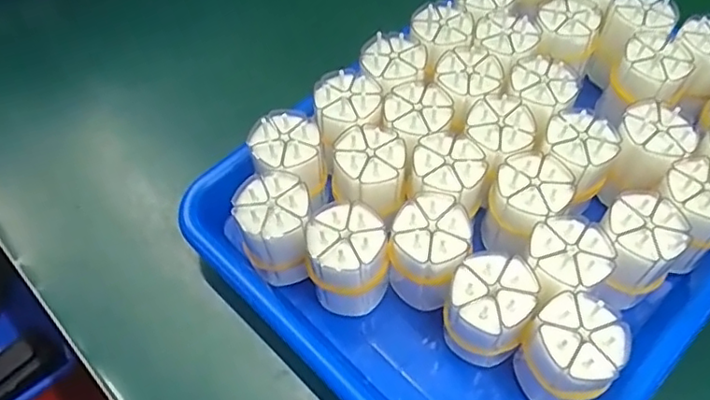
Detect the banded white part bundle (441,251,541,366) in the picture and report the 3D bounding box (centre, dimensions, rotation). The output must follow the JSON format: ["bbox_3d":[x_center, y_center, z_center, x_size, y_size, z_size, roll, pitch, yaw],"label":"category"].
[{"bbox_3d":[0.064,0.055,0.297,0.037,0.063,0.038,0,58,0],"label":"banded white part bundle"}]

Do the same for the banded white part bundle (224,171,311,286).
[{"bbox_3d":[-0.043,0.019,0.326,0.040,0.063,0.038,0,58,0],"label":"banded white part bundle"}]

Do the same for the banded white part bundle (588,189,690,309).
[{"bbox_3d":[0.138,0.027,0.312,0.037,0.054,0.038,0,58,0],"label":"banded white part bundle"}]

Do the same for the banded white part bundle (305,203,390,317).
[{"bbox_3d":[-0.003,0.032,0.315,0.039,0.062,0.040,0,58,0],"label":"banded white part bundle"}]

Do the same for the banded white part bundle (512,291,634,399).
[{"bbox_3d":[0.097,0.073,0.284,0.040,0.061,0.034,38,65,22],"label":"banded white part bundle"}]

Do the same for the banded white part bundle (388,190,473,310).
[{"bbox_3d":[0.037,0.030,0.315,0.038,0.061,0.044,21,60,13],"label":"banded white part bundle"}]

